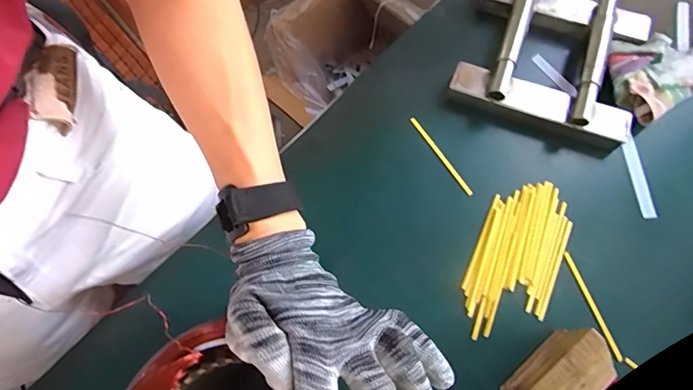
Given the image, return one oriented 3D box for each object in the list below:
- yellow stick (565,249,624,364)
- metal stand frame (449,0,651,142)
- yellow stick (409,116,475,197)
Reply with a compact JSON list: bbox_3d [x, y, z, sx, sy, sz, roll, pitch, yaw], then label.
[{"bbox_3d":[0.246,0.109,0.433,0.006,0.004,0.109,-17,72,-4],"label":"yellow stick"},{"bbox_3d":[0.241,-0.167,0.507,0.199,0.050,0.180,19,74,7],"label":"metal stand frame"},{"bbox_3d":[0.106,-0.045,0.487,0.006,0.005,0.110,-32,74,-9],"label":"yellow stick"}]

